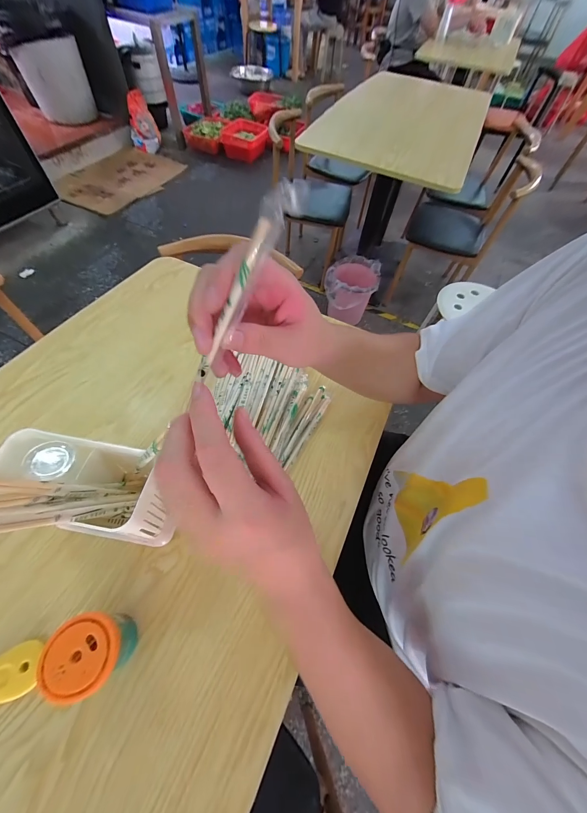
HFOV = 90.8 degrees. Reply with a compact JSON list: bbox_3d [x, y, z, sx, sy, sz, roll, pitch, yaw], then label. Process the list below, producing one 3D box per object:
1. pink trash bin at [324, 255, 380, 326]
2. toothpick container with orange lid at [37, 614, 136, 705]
[{"bbox_3d":[0.291,-0.595,1.505,0.253,0.237,0.237,18,61,7],"label":"pink trash bin"},{"bbox_3d":[-0.188,0.235,0.278,0.057,0.076,0.058,2,60,-3],"label":"toothpick container with orange lid"}]

